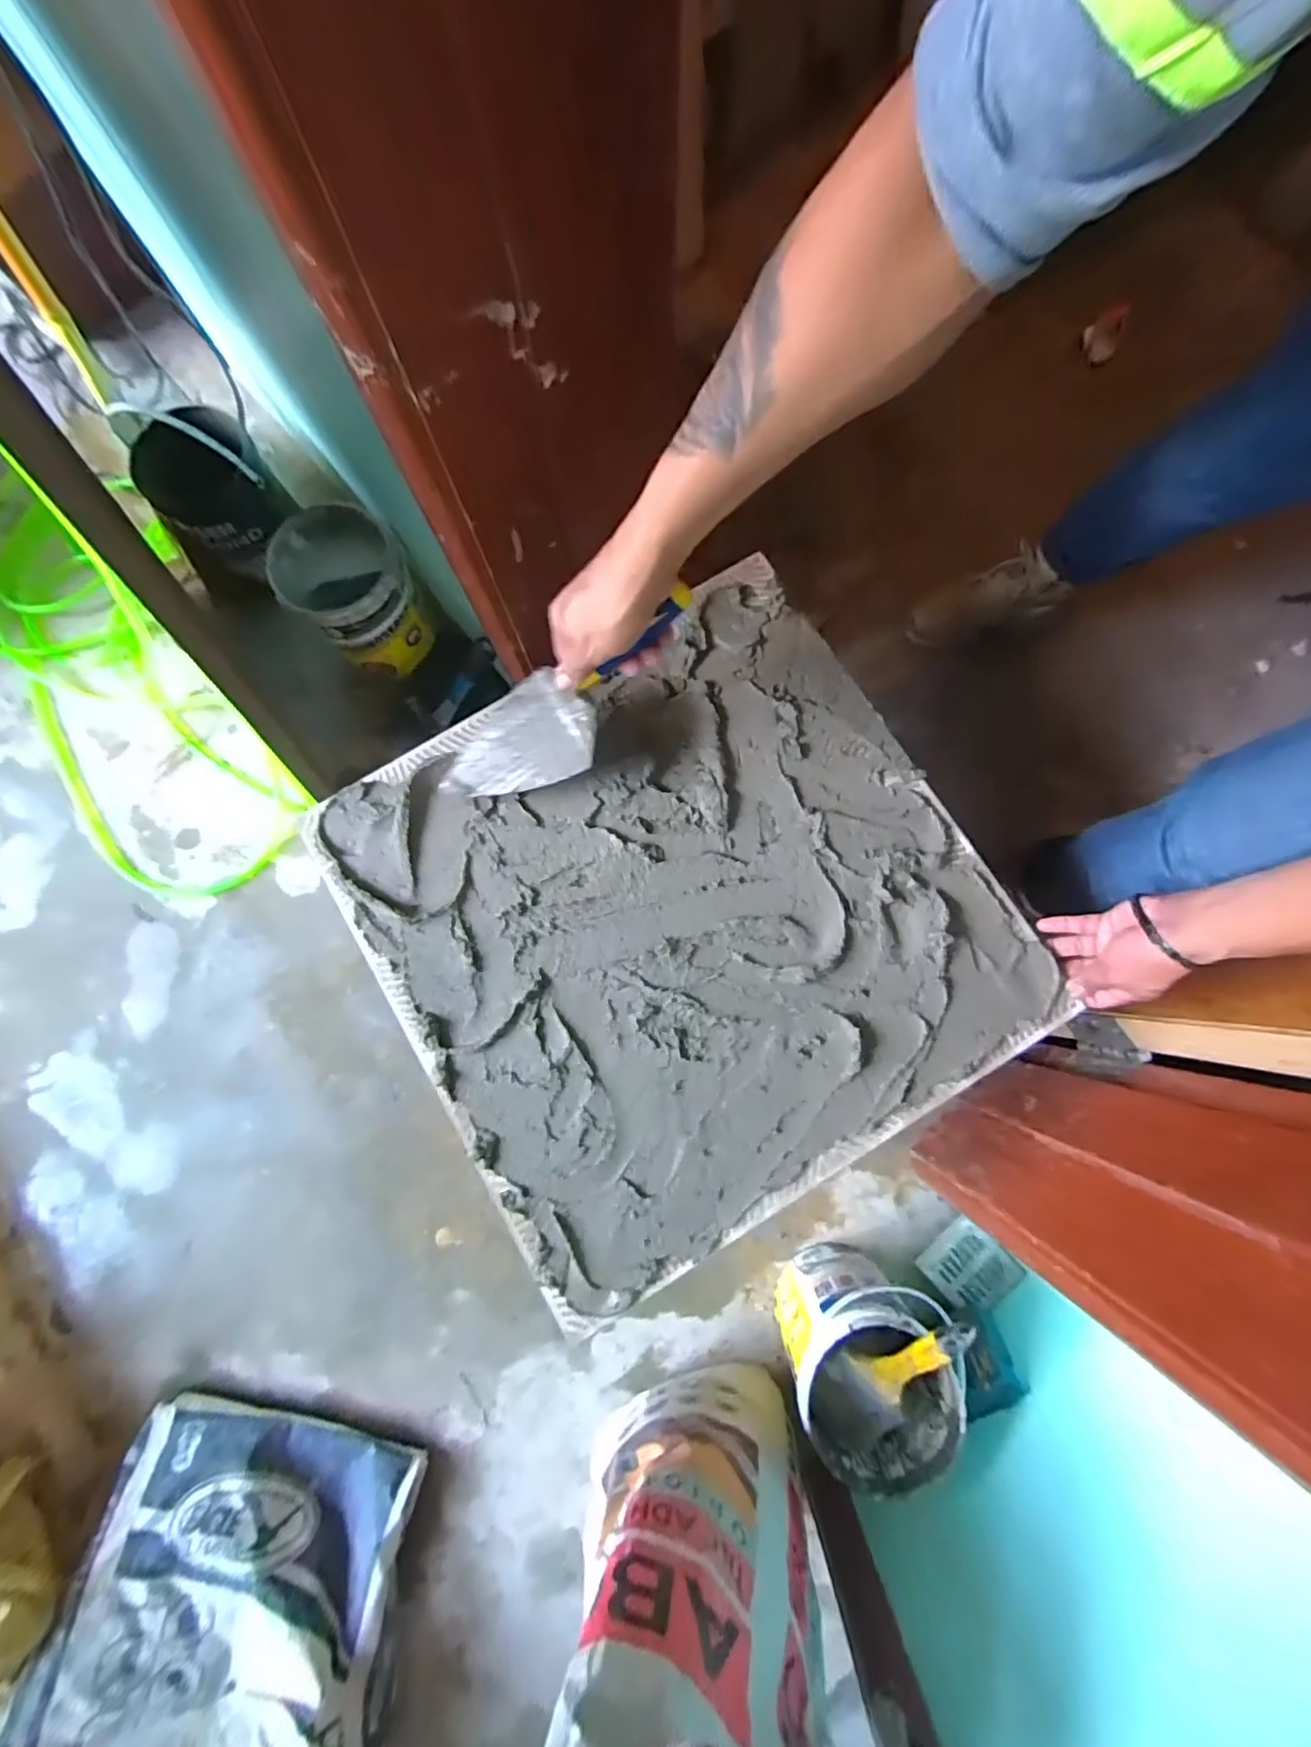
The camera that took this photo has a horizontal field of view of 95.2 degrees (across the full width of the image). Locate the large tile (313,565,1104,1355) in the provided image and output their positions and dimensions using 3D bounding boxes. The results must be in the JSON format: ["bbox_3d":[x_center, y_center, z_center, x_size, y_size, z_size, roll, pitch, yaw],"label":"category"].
[{"bbox_3d":[0.021,0.035,0.613,0.589,0.023,0.582,-30,80,-5],"label":"large tile"}]

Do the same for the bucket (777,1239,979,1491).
[{"bbox_3d":[0.264,0.622,0.775,0.190,0.227,0.197,0,82,0],"label":"bucket"}]

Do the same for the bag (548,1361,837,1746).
[{"bbox_3d":[0.046,0.670,0.561,0.248,0.520,0.208,-11,82,-2],"label":"bag"}]

